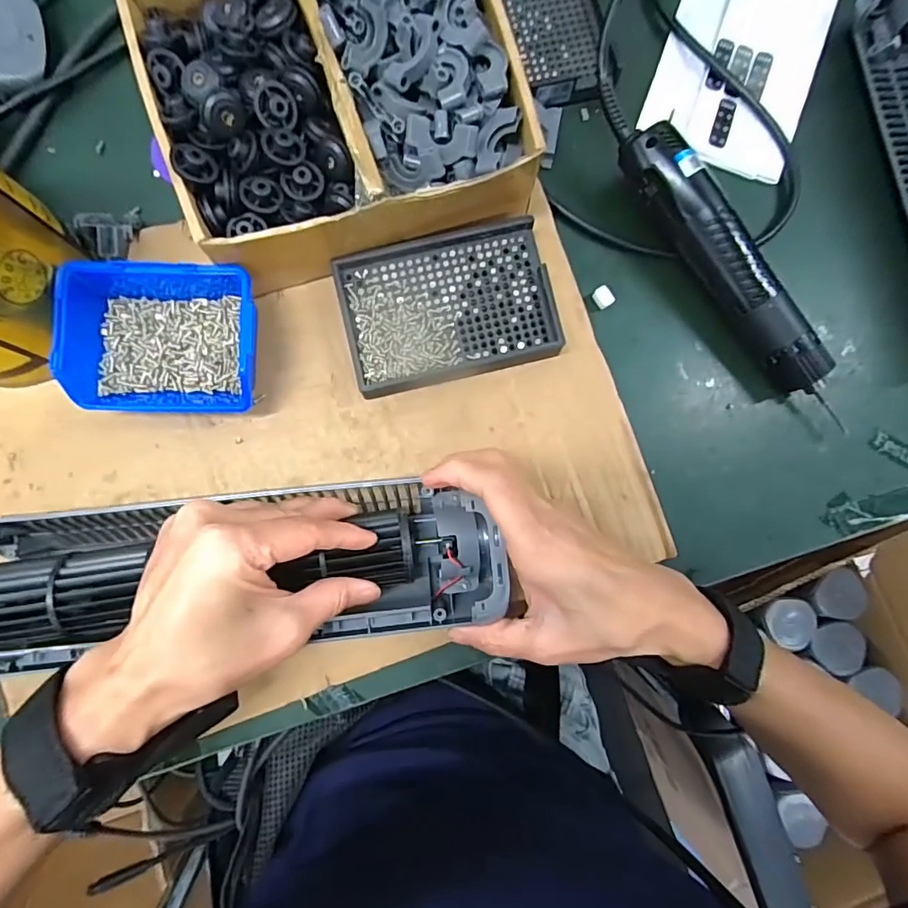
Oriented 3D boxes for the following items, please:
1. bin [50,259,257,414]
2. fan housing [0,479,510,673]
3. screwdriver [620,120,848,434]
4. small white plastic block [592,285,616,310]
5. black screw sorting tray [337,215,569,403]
[{"bbox_3d":[-0.174,-0.070,0.306,0.107,0.044,0.084,1,85,-2],"label":"bin"},{"bbox_3d":[-0.120,0.064,0.279,0.286,0.070,0.089,-1,87,-5],"label":"fan housing"},{"bbox_3d":[0.187,-0.115,0.329,0.033,0.040,0.222,-36,88,-5],"label":"screwdriver"},{"bbox_3d":[0.104,-0.109,0.342,0.011,0.004,0.014,-38,90,-5],"label":"small white plastic block"},{"bbox_3d":[-0.004,-0.096,0.330,0.133,0.021,0.092,-14,86,-4],"label":"black screw sorting tray"}]

